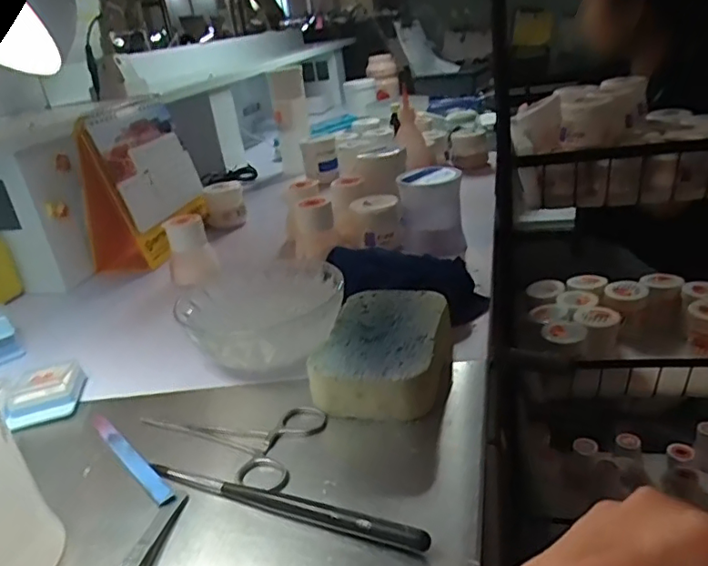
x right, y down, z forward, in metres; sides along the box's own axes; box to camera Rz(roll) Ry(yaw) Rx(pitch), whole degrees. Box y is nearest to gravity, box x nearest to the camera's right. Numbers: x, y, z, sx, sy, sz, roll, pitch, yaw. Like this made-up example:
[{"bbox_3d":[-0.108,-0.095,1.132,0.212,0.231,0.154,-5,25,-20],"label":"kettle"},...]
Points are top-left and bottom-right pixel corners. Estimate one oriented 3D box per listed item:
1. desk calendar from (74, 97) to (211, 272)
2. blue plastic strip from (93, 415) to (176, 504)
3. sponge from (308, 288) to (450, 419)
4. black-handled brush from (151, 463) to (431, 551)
[{"bbox_3d":[-0.241,-0.121,0.671,0.083,0.153,0.164,-4,25,9],"label":"desk calendar"},{"bbox_3d":[-0.133,0.101,0.341,0.010,0.004,0.109,-27,31,-34],"label":"blue plastic strip"},{"bbox_3d":[0.024,0.044,0.392,0.079,0.033,0.115,-1,26,16],"label":"sponge"},{"bbox_3d":[-0.039,0.110,0.290,0.160,0.010,0.008,4,28,26],"label":"black-handled brush"}]

